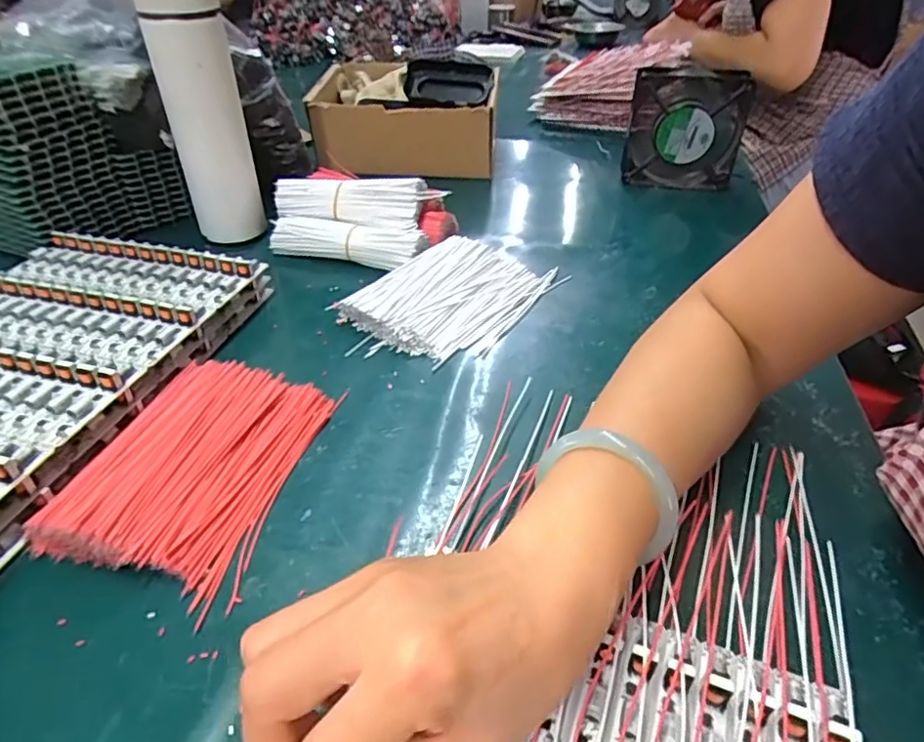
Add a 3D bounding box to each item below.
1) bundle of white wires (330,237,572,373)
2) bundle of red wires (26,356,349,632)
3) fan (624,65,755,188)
[{"bbox_3d":[-0.010,-0.065,0.484,0.122,0.025,0.169,22,44,25],"label":"bundle of white wires"},{"bbox_3d":[-0.154,0.051,0.337,0.115,0.020,0.150,6,39,8],"label":"bundle of red wires"},{"bbox_3d":[0.246,-0.266,0.642,0.122,0.122,0.038,9,40,11],"label":"fan"}]

